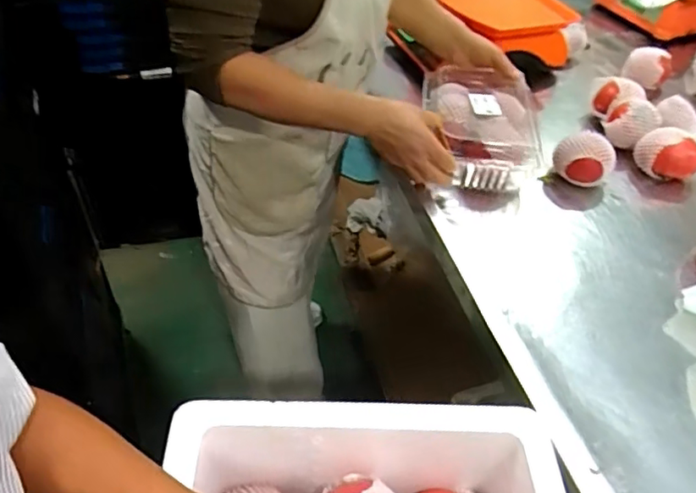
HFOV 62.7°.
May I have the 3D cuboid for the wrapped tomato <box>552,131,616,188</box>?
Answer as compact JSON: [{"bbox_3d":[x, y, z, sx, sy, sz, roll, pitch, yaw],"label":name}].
[{"bbox_3d":[0.362,-0.126,0.884,0.088,0.075,0.077,25,48,19],"label":"wrapped tomato"}]

